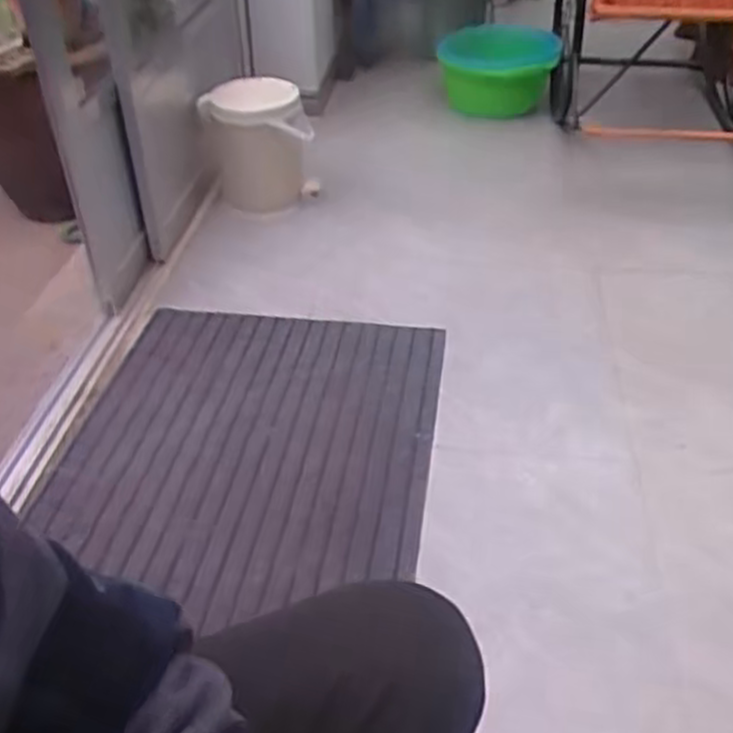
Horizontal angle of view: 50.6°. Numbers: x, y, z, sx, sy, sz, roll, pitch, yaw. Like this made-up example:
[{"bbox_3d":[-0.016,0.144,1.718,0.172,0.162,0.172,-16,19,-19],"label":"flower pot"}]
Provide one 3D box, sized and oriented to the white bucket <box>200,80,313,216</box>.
[{"bbox_3d":[-0.258,-0.520,1.849,0.242,0.264,0.242,-6,41,-8],"label":"white bucket"}]

